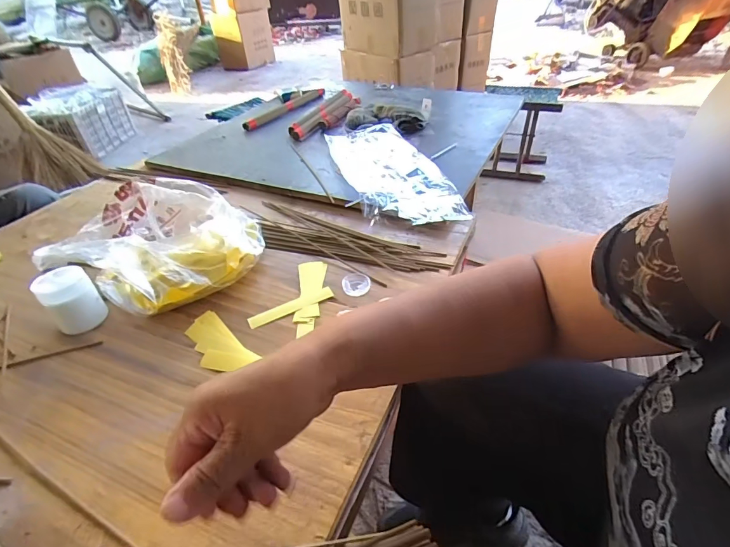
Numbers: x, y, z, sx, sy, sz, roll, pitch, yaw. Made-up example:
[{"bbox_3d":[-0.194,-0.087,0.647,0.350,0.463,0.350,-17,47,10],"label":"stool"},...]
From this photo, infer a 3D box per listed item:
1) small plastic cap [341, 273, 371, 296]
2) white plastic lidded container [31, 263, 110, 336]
[{"bbox_3d":[-0.012,0.014,0.527,0.037,0.008,0.040,0,39,5],"label":"small plastic cap"},{"bbox_3d":[-0.369,0.031,0.493,0.065,0.067,0.056,26,48,31],"label":"white plastic lidded container"}]

